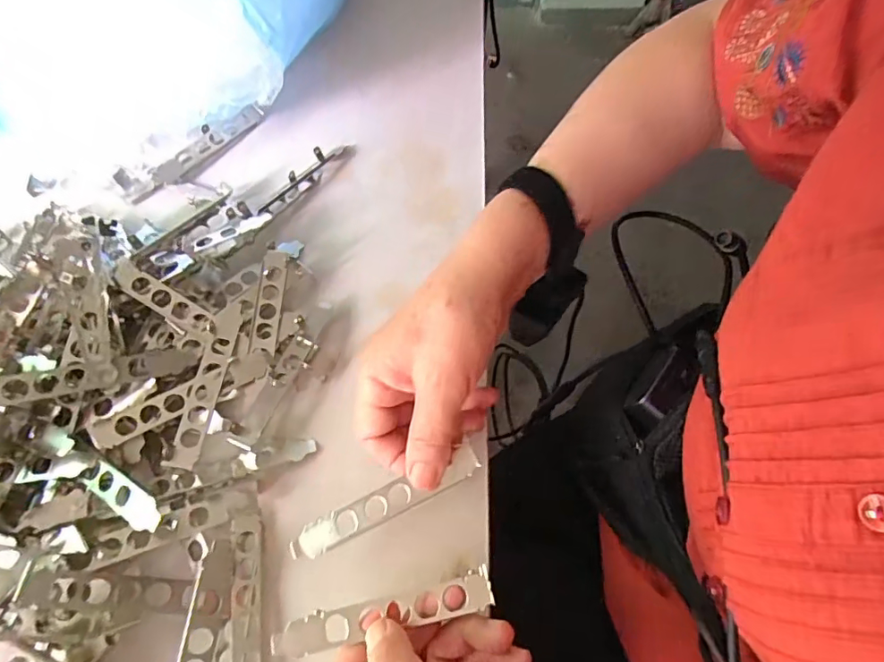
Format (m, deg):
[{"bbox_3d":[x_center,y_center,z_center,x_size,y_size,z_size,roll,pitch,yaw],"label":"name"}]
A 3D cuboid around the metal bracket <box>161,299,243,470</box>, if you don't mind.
[{"bbox_3d":[-0.162,0.034,0.351,0.019,0.011,0.121,12,64,-9],"label":"metal bracket"}]

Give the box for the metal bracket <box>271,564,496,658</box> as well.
[{"bbox_3d":[-0.032,0.152,0.269,0.118,0.006,0.019,-15,67,0],"label":"metal bracket"}]

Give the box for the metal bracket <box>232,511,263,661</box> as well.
[{"bbox_3d":[-0.117,0.171,0.303,0.017,0.011,0.116,-7,66,-6],"label":"metal bracket"}]

